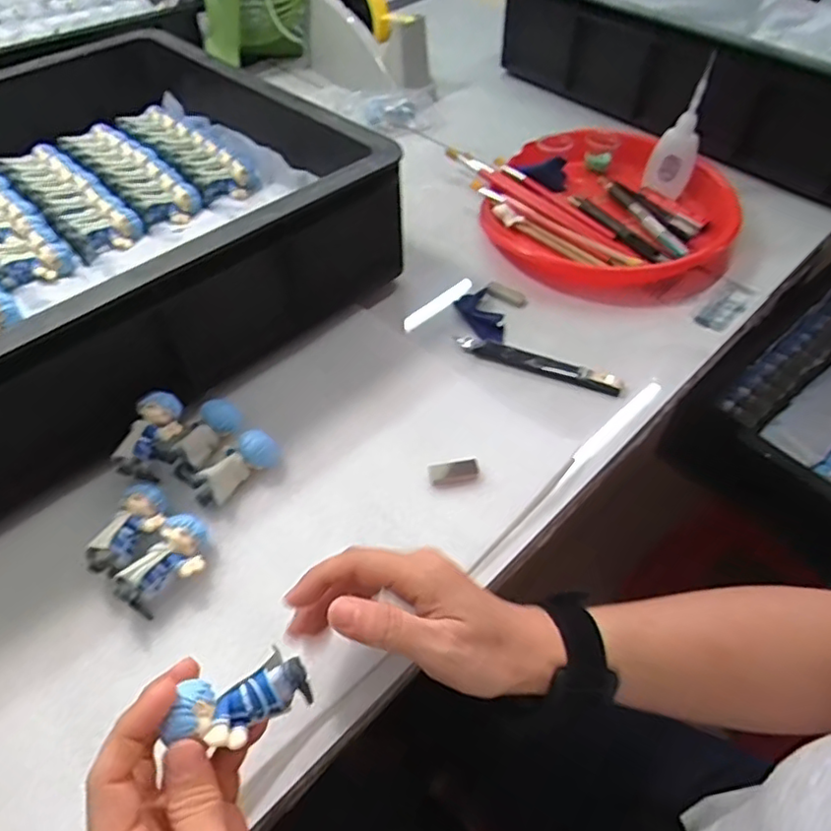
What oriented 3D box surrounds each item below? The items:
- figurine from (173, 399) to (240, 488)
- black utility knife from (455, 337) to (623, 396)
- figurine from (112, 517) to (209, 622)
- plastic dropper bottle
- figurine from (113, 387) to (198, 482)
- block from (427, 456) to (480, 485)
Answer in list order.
[{"bbox_3d":[-0.147,0.021,0.428,0.029,0.024,0.065,10,52,8],"label":"figurine"},{"bbox_3d":[0.099,-0.043,0.498,0.135,0.016,0.015,19,54,15],"label":"black utility knife"},{"bbox_3d":[-0.149,0.092,0.373,0.034,0.027,0.059,20,54,15],"label":"figurine"},{"bbox_3d":[0.268,-0.282,0.607,0.043,0.133,0.033,18,53,14],"label":"plastic dropper bottle"},{"bbox_3d":[-0.180,0.013,0.425,0.034,0.025,0.057,15,53,12],"label":"figurine"},{"bbox_3d":[0.027,0.038,0.428,0.036,0.004,0.019,-9,52,-7],"label":"block"}]

